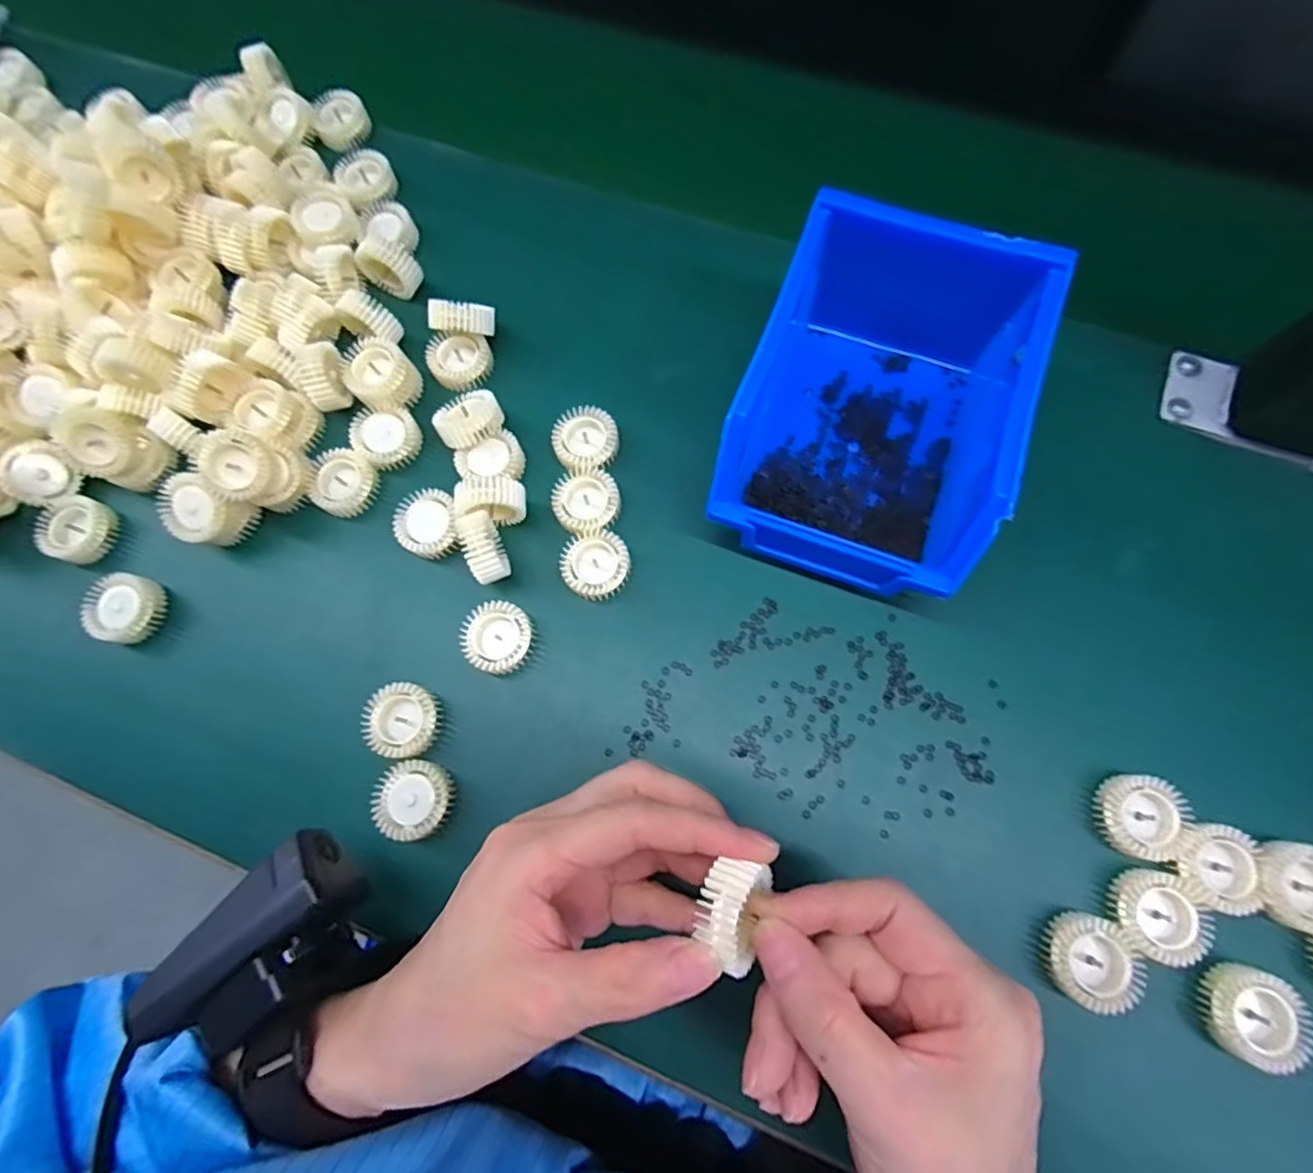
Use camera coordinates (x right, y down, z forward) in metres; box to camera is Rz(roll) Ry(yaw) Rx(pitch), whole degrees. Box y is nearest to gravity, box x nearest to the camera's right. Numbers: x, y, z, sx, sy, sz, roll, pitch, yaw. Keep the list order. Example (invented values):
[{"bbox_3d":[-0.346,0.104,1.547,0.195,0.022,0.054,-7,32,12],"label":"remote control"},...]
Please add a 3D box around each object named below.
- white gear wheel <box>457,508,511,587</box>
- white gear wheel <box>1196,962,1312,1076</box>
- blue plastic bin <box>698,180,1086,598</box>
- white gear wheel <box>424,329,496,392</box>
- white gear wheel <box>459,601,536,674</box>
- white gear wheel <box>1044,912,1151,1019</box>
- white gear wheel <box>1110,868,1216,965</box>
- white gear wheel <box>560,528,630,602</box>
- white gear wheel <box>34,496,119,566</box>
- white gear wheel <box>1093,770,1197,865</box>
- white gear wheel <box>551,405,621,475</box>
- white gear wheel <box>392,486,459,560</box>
[{"bbox_3d":[-0.078,-0.017,0.285,0.015,0.023,0.030,-19,75,-3],"label":"white gear wheel"},{"bbox_3d":[0.220,0.158,0.228,0.031,0.011,0.031,0,74,2],"label":"white gear wheel"},{"bbox_3d":[0.092,-0.075,0.270,0.102,0.073,0.137,19,76,7],"label":"blue plastic bin"},{"bbox_3d":[-0.102,-0.116,0.323,0.031,0.016,0.027,12,75,5],"label":"white gear wheel"},{"bbox_3d":[-0.072,0.023,0.283,0.030,0.017,0.029,0,74,2],"label":"white gear wheel"},{"bbox_3d":[0.166,0.142,0.237,0.030,0.012,0.031,0,74,2],"label":"white gear wheel"},{"bbox_3d":[0.193,0.126,0.239,0.029,0.011,0.031,0,74,2],"label":"white gear wheel"},{"bbox_3d":[-0.028,-0.010,0.290,0.030,0.012,0.030,0,74,2],"label":"white gear wheel"},{"bbox_3d":[-0.282,-0.029,0.303,0.026,0.015,0.030,-40,77,-9],"label":"white gear wheel"},{"bbox_3d":[0.196,0.092,0.251,0.031,0.012,0.031,0,74,2],"label":"white gear wheel"},{"bbox_3d":[-0.035,-0.072,0.305,0.031,0.010,0.031,0,74,2],"label":"white gear wheel"},{"bbox_3d":[-0.109,-0.030,0.297,0.029,0.013,0.031,0,74,2],"label":"white gear wheel"}]

